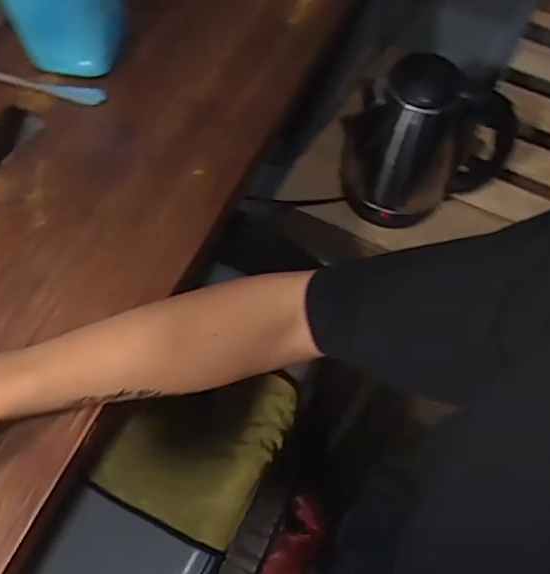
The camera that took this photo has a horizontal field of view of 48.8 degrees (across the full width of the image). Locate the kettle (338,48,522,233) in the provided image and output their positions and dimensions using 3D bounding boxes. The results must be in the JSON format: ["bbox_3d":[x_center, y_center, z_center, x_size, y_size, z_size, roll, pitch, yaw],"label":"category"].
[{"bbox_3d":[0.202,-0.194,0.810,0.218,0.221,0.142,18,63,7],"label":"kettle"}]

